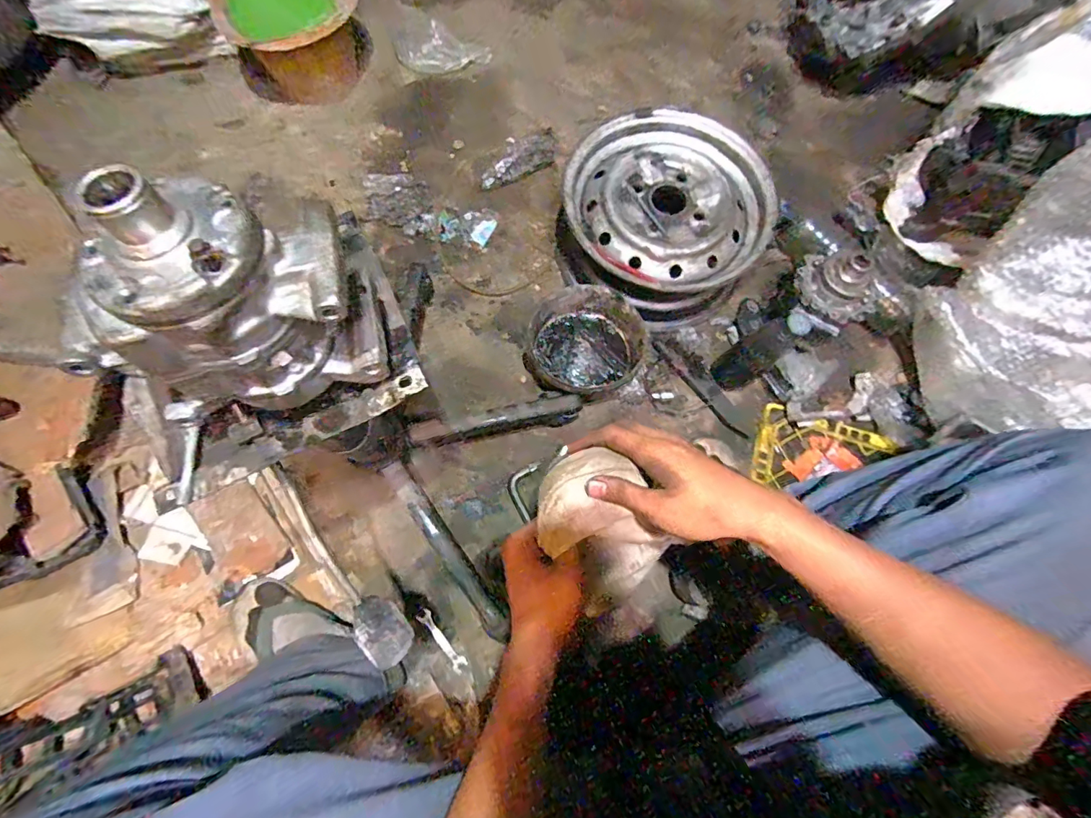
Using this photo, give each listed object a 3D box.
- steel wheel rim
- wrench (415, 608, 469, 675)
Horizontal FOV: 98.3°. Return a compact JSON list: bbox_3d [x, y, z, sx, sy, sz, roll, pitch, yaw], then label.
[{"bbox_3d":[0.203,-0.333,0.855,0.350,0.166,0.333,0,73,-2],"label":"steel wheel rim"},{"bbox_3d":[-0.157,0.352,0.717,0.021,0.009,0.103,-38,78,-12],"label":"wrench"}]

